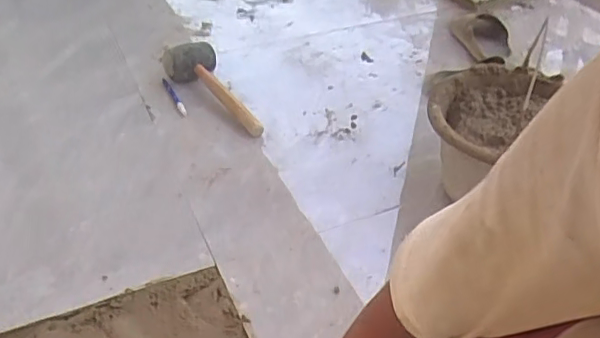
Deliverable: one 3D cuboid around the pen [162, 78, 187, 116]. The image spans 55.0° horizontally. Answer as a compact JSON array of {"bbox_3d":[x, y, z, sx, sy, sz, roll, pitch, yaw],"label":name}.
[{"bbox_3d":[-0.257,-0.149,1.175,0.012,0.013,0.140,-18,43,-22],"label":"pen"}]

